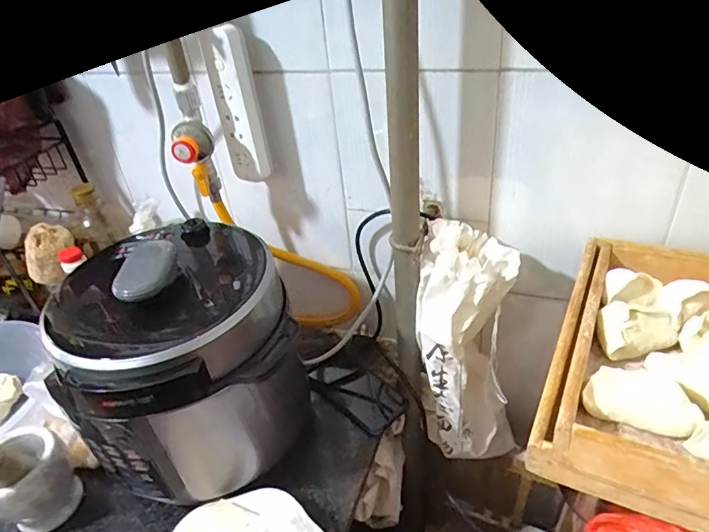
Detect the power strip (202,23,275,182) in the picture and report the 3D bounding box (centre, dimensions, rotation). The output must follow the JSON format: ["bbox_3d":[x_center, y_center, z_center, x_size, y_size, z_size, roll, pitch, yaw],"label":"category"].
[{"bbox_3d":[-0.145,-0.196,0.622,0.053,0.188,0.029,-11,36,-6],"label":"power strip"}]

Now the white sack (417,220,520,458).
[{"bbox_3d":[0.156,0.122,0.671,0.132,0.355,0.090,1,36,10],"label":"white sack"}]

